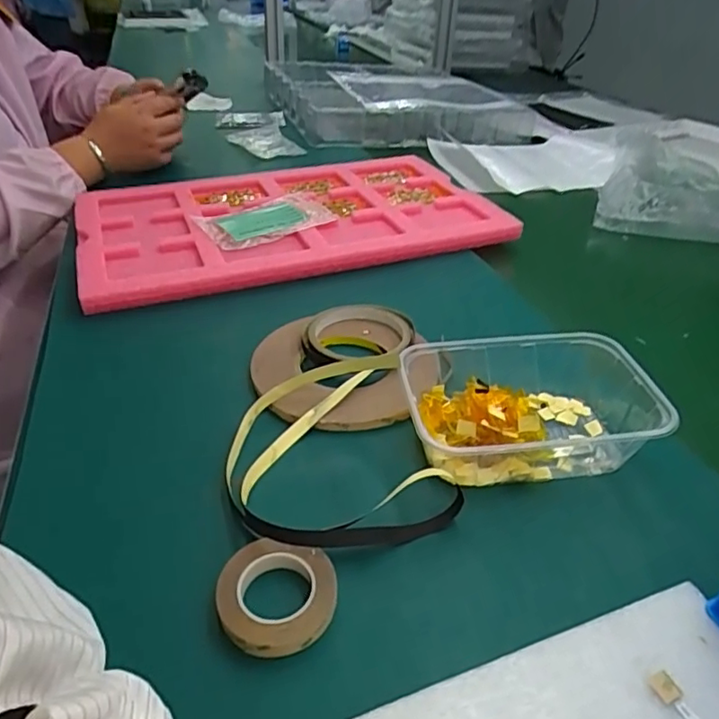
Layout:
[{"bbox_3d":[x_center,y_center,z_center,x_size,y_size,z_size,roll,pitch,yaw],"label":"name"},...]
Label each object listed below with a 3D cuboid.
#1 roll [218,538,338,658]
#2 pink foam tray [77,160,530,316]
[{"bbox_3d":[-0.043,0.125,0.309,0.061,0.013,0.056,0,35,0],"label":"roll"},{"bbox_3d":[-0.094,-0.182,0.718,0.472,0.026,0.283,-12,37,-17],"label":"pink foam tray"}]

